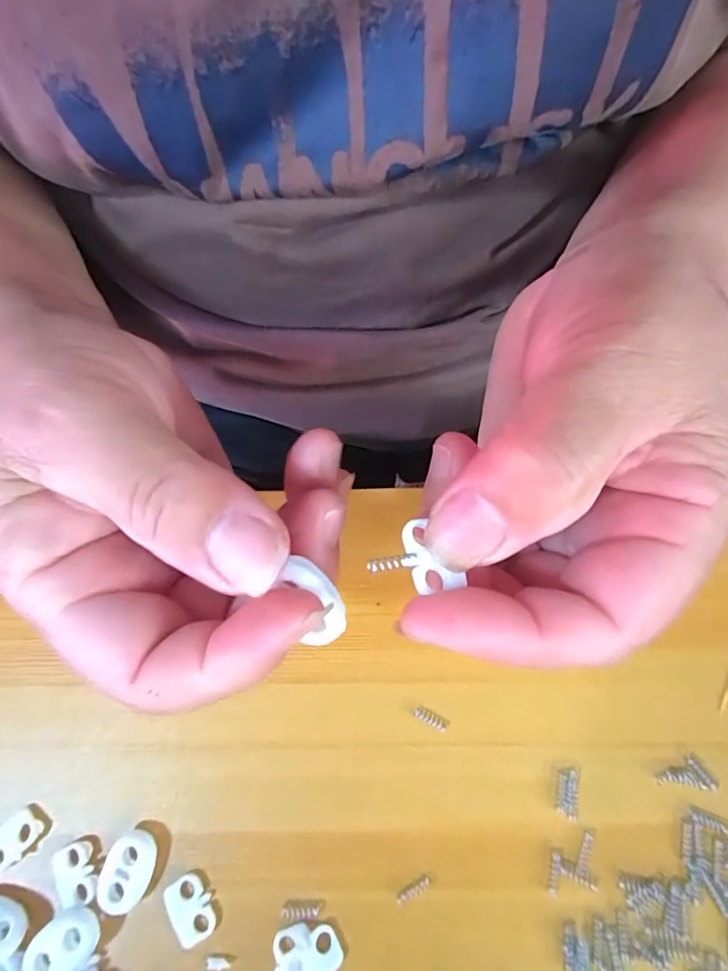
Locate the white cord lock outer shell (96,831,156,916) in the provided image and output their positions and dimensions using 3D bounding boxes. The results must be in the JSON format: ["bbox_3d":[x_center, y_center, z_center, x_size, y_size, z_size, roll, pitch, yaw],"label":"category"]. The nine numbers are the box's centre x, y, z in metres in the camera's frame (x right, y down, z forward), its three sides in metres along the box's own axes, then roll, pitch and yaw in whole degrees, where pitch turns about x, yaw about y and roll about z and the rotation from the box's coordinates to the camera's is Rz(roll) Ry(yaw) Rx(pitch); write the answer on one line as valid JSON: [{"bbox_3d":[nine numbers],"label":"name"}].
[{"bbox_3d":[-0.075,0.124,0.162,0.015,0.005,0.022,12,73,6],"label":"white cord lock outer shell"}]

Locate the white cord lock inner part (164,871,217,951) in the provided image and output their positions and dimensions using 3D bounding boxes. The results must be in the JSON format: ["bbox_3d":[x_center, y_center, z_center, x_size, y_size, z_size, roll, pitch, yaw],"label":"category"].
[{"bbox_3d":[-0.055,0.133,0.158,0.013,0.004,0.018,-30,73,-7],"label":"white cord lock inner part"}]

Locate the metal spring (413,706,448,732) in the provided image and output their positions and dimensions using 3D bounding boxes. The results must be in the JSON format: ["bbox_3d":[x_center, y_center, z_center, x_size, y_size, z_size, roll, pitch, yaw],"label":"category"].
[{"bbox_3d":[0.023,0.080,0.173,0.012,0.004,0.004,25,74,9],"label":"metal spring"}]

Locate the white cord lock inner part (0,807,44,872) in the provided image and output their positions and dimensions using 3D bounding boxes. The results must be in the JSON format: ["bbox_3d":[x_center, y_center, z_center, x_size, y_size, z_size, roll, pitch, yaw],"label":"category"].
[{"bbox_3d":[-0.116,0.118,0.165,0.019,0.004,0.013,-41,75,-10],"label":"white cord lock inner part"}]

